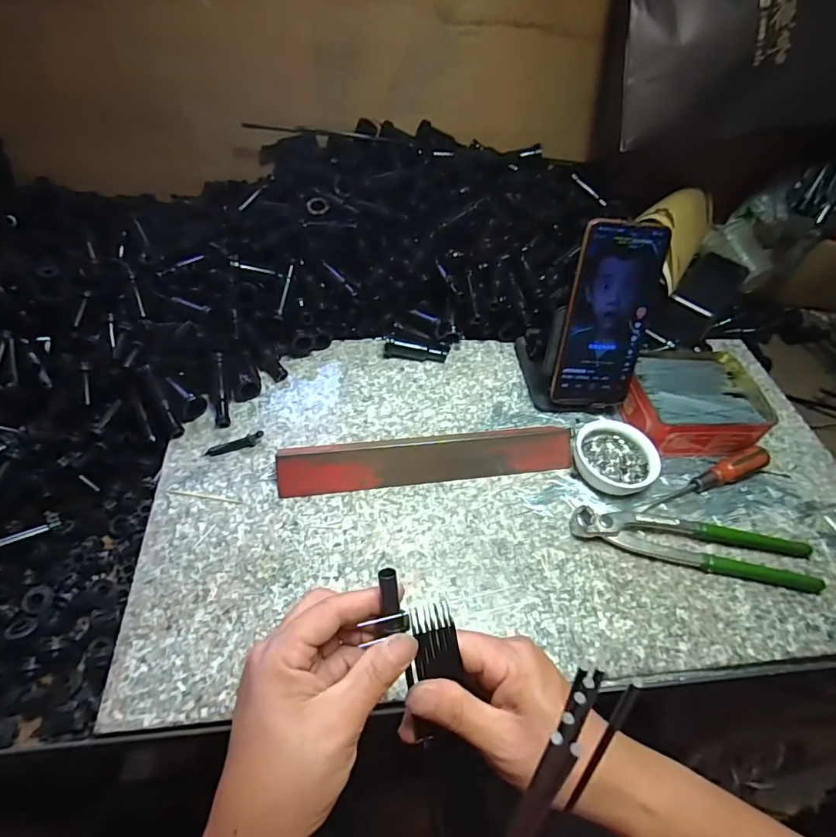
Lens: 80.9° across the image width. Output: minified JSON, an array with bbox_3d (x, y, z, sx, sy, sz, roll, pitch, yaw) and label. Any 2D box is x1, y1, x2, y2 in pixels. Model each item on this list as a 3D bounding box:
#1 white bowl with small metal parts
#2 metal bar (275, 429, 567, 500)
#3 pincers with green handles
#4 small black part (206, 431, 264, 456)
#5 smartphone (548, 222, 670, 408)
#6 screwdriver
[{"bbox_3d":[0.178,0.034,0.447,0.072,0.027,0.059,26,53,15],"label":"white bowl with small metal parts"},{"bbox_3d":[0.012,0.035,0.428,0.255,0.024,0.033,-5,51,-10],"label":"metal bar"},{"bbox_3d":[0.227,0.100,0.403,0.199,0.019,0.044,10,50,2],"label":"pincers with green handles"},{"bbox_3d":[-0.160,0.022,0.429,0.049,0.009,0.010,-20,55,-21],"label":"small black part"},{"bbox_3d":[0.176,-0.090,0.449,0.083,0.166,0.010,0,24,-9],"label":"smartphone"},{"bbox_3d":[0.261,0.055,0.443,0.135,0.019,0.022,-16,54,-18],"label":"screwdriver"}]

